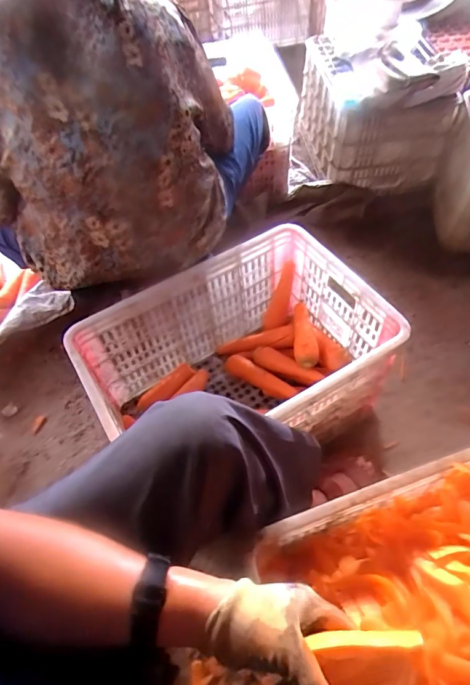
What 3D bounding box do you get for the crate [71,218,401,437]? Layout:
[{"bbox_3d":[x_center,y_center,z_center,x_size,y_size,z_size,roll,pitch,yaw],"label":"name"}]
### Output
[{"bbox_3d":[0.000,0.055,0.854,0.501,0.282,0.358,-27,57,-17],"label":"crate"}]

